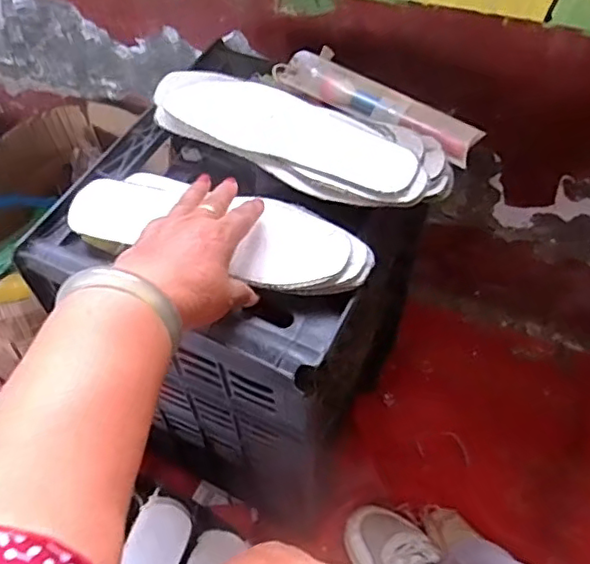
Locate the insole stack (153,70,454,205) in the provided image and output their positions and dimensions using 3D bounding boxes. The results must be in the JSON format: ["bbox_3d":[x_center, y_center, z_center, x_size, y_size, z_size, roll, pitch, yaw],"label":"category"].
[{"bbox_3d":[-0.003,-0.134,0.530,0.279,0.043,0.105,24,58,18],"label":"insole stack"}]

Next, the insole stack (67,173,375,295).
[{"bbox_3d":[-0.063,-0.043,0.491,0.252,0.015,0.080,16,56,12],"label":"insole stack"}]

